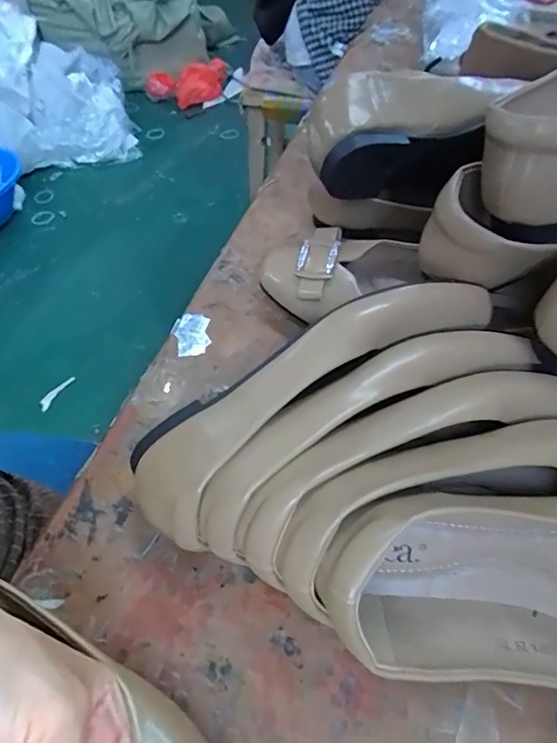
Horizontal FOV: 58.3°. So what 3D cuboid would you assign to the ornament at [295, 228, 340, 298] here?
[{"bbox_3d":[0.029,-0.084,0.371,0.028,0.015,0.064,14,70,11],"label":"ornament"}]

